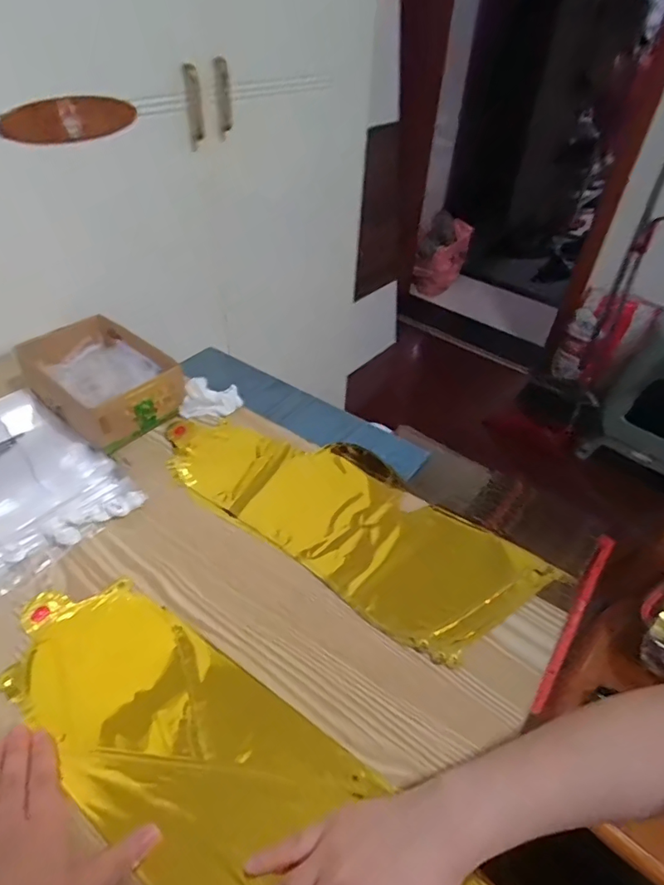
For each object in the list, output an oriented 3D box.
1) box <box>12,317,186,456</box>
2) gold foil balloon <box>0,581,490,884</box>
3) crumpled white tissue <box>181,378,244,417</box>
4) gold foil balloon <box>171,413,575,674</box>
[{"bbox_3d":[-0.289,-0.080,0.641,0.191,0.061,0.130,32,48,26],"label":"box"},{"bbox_3d":[-0.081,0.236,0.364,0.423,0.009,0.134,27,47,25],"label":"gold foil balloon"},{"bbox_3d":[-0.155,-0.060,0.659,0.068,0.027,0.065,15,43,10],"label":"crumpled white tissue"},{"bbox_3d":[0.004,0.069,0.559,0.423,0.022,0.174,30,48,25],"label":"gold foil balloon"}]

